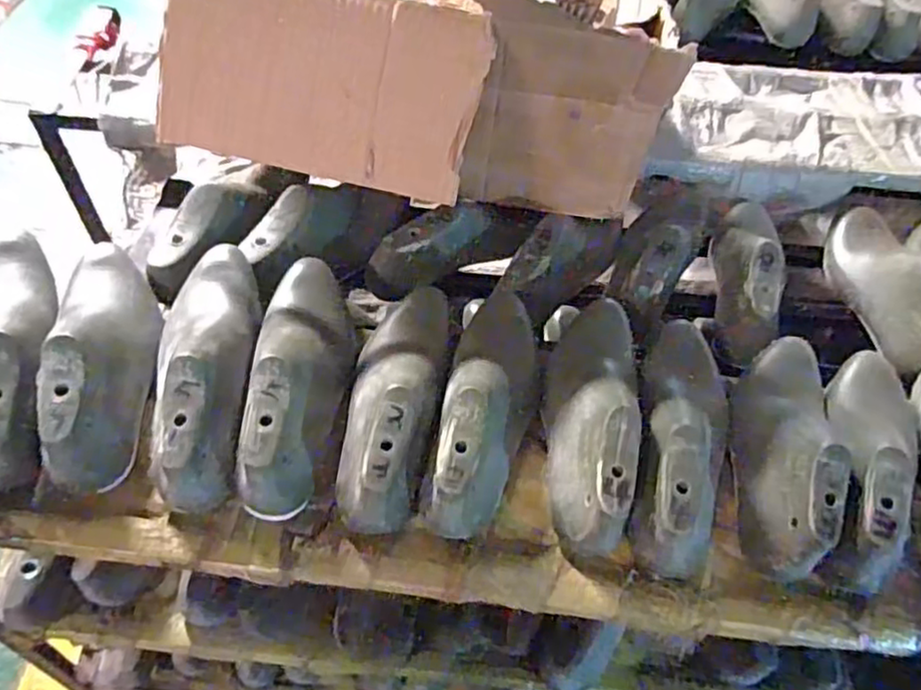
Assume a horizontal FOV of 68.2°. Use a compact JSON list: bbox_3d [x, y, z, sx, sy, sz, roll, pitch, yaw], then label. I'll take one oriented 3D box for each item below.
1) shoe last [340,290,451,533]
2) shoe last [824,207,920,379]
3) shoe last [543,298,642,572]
[{"bbox_3d":[-0.052,0.030,0.551,0.067,0.082,0.243,8,37,0],"label":"shoe last"},{"bbox_3d":[0.487,-0.081,0.770,0.084,0.082,0.259,10,52,2],"label":"shoe last"},{"bbox_3d":[0.109,0.043,0.554,0.072,0.076,0.253,12,52,3],"label":"shoe last"}]

